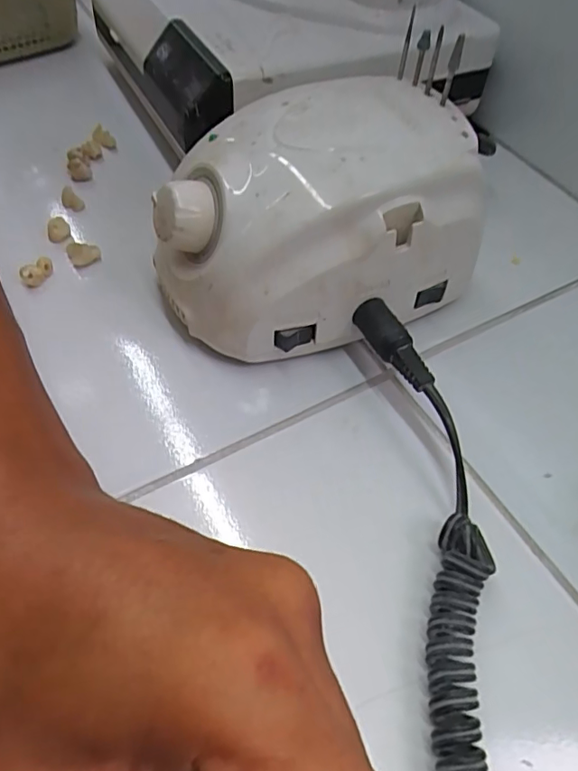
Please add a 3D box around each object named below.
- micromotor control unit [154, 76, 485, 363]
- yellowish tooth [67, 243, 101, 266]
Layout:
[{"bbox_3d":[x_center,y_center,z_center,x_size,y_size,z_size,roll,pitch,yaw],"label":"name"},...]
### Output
[{"bbox_3d":[0.009,-0.073,0.240,0.139,0.086,0.090,-18,58,-16],"label":"micromotor control unit"},{"bbox_3d":[-0.109,-0.070,0.277,0.017,0.009,0.010,-14,57,-13],"label":"yellowish tooth"}]

